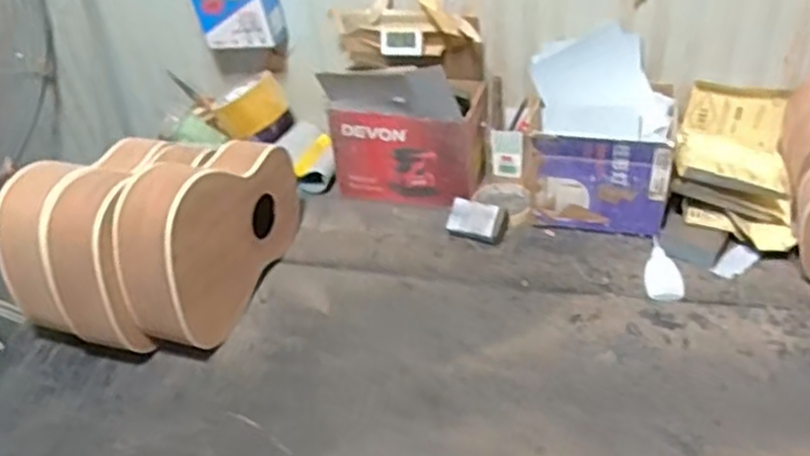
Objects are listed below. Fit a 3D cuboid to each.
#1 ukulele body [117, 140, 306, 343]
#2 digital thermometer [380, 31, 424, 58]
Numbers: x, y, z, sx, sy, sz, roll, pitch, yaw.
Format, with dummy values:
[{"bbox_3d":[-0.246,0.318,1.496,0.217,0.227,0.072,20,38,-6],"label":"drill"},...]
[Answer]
[{"bbox_3d":[-0.223,-0.006,0.863,0.081,0.207,0.264,9,43,18],"label":"ukulele body"},{"bbox_3d":[-0.004,-0.246,0.971,0.057,0.035,0.009,-1,40,7],"label":"digital thermometer"}]

